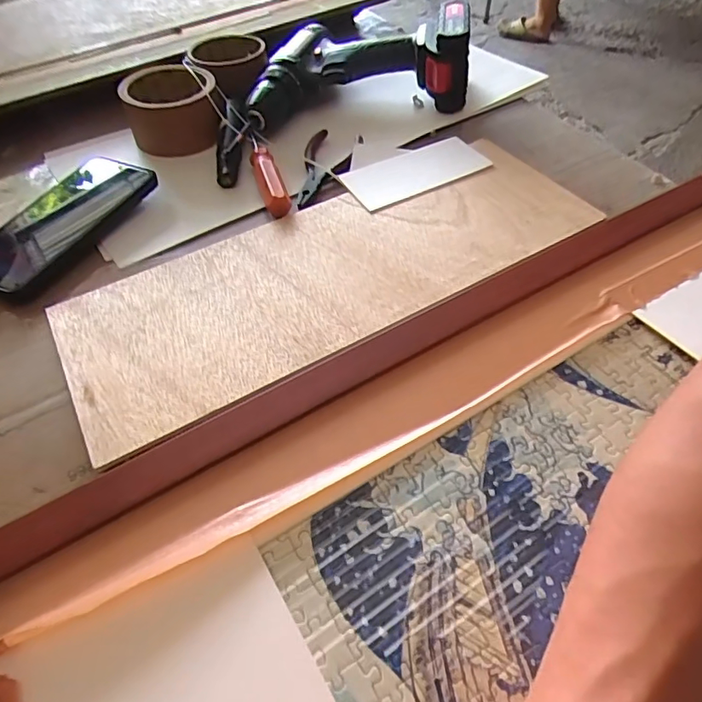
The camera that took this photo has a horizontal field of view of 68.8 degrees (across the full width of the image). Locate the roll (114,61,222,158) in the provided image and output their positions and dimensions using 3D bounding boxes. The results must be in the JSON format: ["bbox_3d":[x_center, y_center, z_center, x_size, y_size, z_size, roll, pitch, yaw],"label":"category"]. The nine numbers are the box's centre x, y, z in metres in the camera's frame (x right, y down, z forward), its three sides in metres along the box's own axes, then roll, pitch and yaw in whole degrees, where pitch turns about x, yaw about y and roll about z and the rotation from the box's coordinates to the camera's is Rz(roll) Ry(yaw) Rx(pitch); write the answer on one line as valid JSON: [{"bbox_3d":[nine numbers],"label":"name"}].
[{"bbox_3d":[-0.178,-0.243,0.510,0.085,0.053,0.100,-17,53,-10],"label":"roll"}]

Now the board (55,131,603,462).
[{"bbox_3d":[-0.009,-0.067,0.389,0.402,0.004,0.148,-26,55,-16],"label":"board"}]

